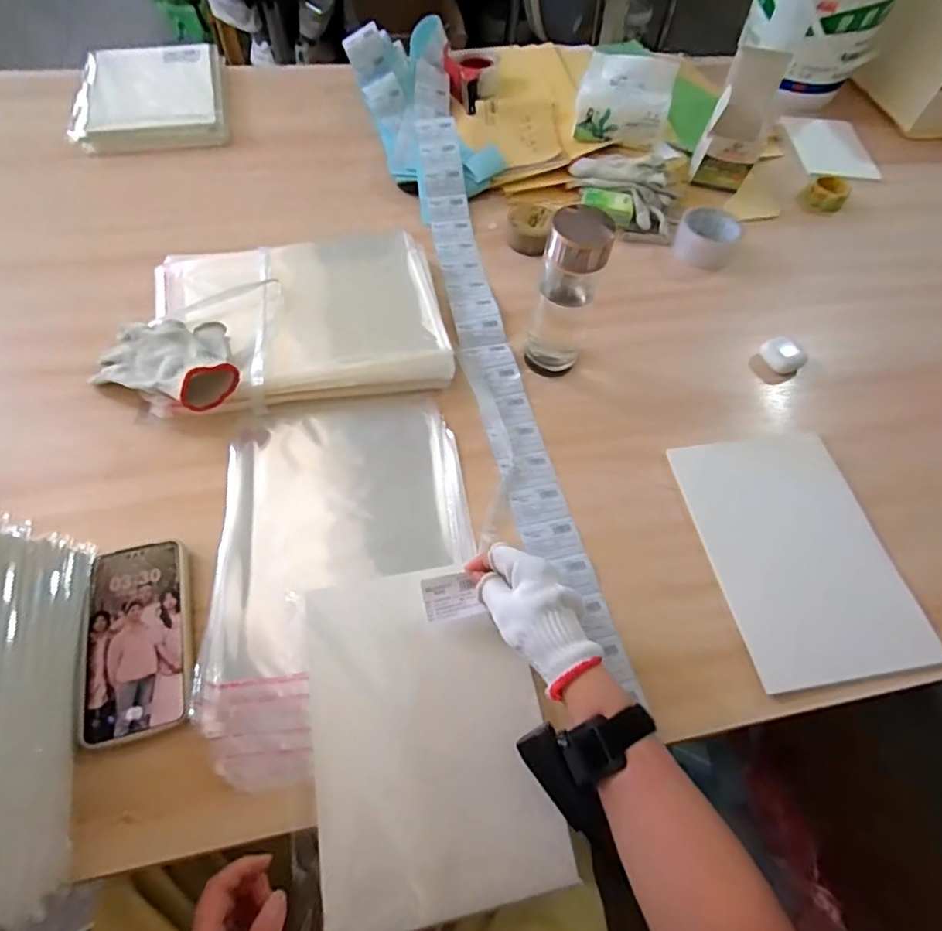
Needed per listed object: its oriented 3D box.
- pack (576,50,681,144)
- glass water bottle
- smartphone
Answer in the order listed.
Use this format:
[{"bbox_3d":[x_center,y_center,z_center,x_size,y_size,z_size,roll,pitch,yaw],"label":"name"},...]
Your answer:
[{"bbox_3d":[0.243,-0.581,0.862,0.143,0.089,0.090,13,59,4],"label":"pack"},{"bbox_3d":[0.103,-0.180,0.598,0.064,0.194,0.057,16,60,6],"label":"glass water bottle"},{"bbox_3d":[-0.284,0.144,0.462,0.080,0.012,0.161,-12,61,-11],"label":"smartphone"}]

